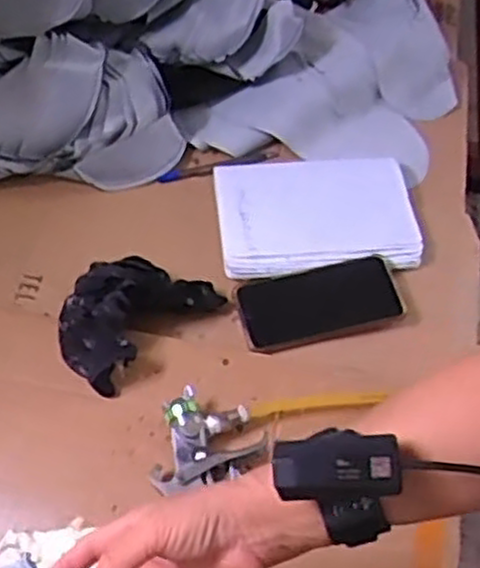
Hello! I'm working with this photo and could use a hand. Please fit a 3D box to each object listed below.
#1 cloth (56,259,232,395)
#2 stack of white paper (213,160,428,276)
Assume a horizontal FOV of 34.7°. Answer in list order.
[{"bbox_3d":[-0.100,0.019,0.719,0.091,0.057,0.157,36,59,21],"label":"cloth"},{"bbox_3d":[0.084,-0.077,0.828,0.213,0.019,0.141,-4,54,-7],"label":"stack of white paper"}]

